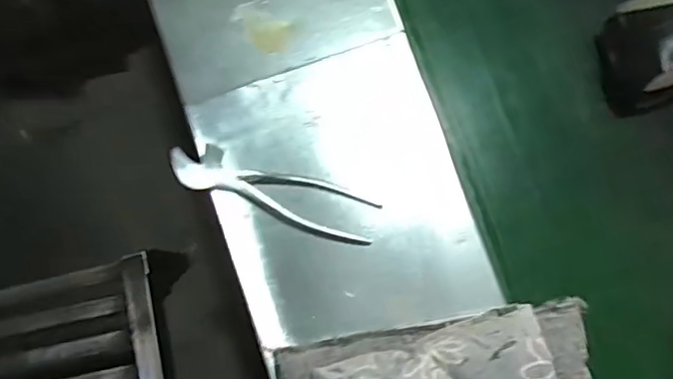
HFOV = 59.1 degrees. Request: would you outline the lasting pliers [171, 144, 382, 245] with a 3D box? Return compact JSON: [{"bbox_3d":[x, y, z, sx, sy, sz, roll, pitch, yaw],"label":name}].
[{"bbox_3d":[-0.059,0.002,0.545,0.194,0.016,0.047,19,81,2],"label":"lasting pliers"}]

